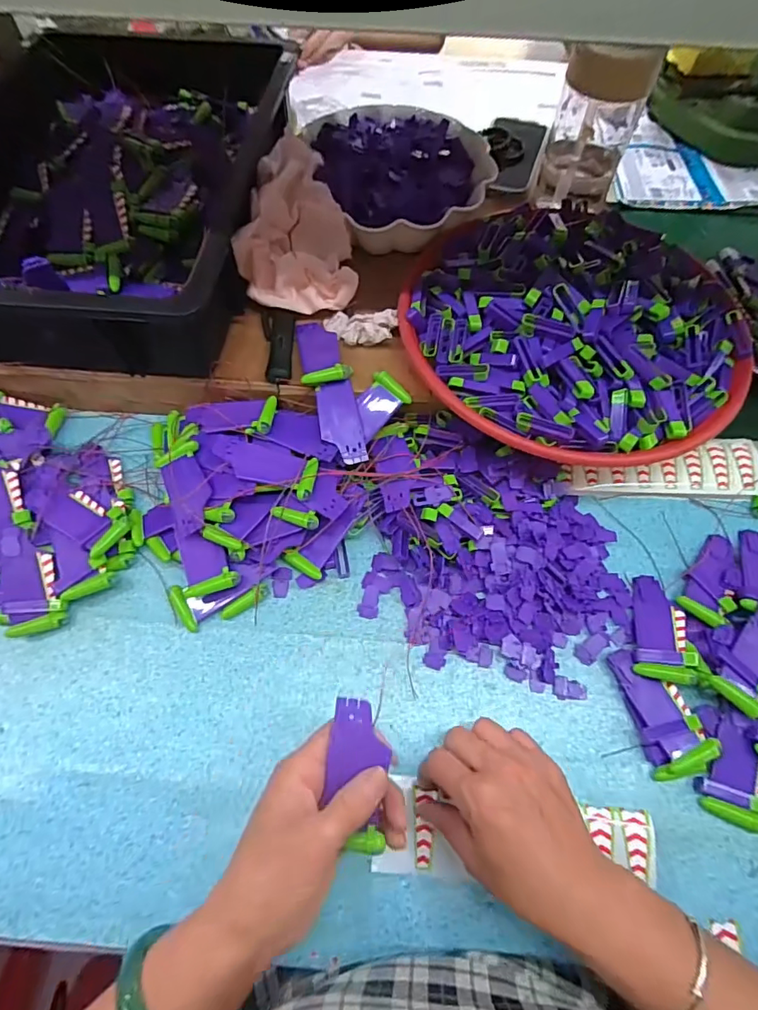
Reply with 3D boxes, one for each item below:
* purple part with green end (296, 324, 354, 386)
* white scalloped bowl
[{"bbox_3d":[-0.055,-0.144,0.456,0.043,0.012,0.082,-13,53,-7],"label":"purple part with green end"},{"bbox_3d":[0.027,-0.365,0.524,0.187,0.056,0.211,-12,64,-6],"label":"white scalloped bowl"}]

